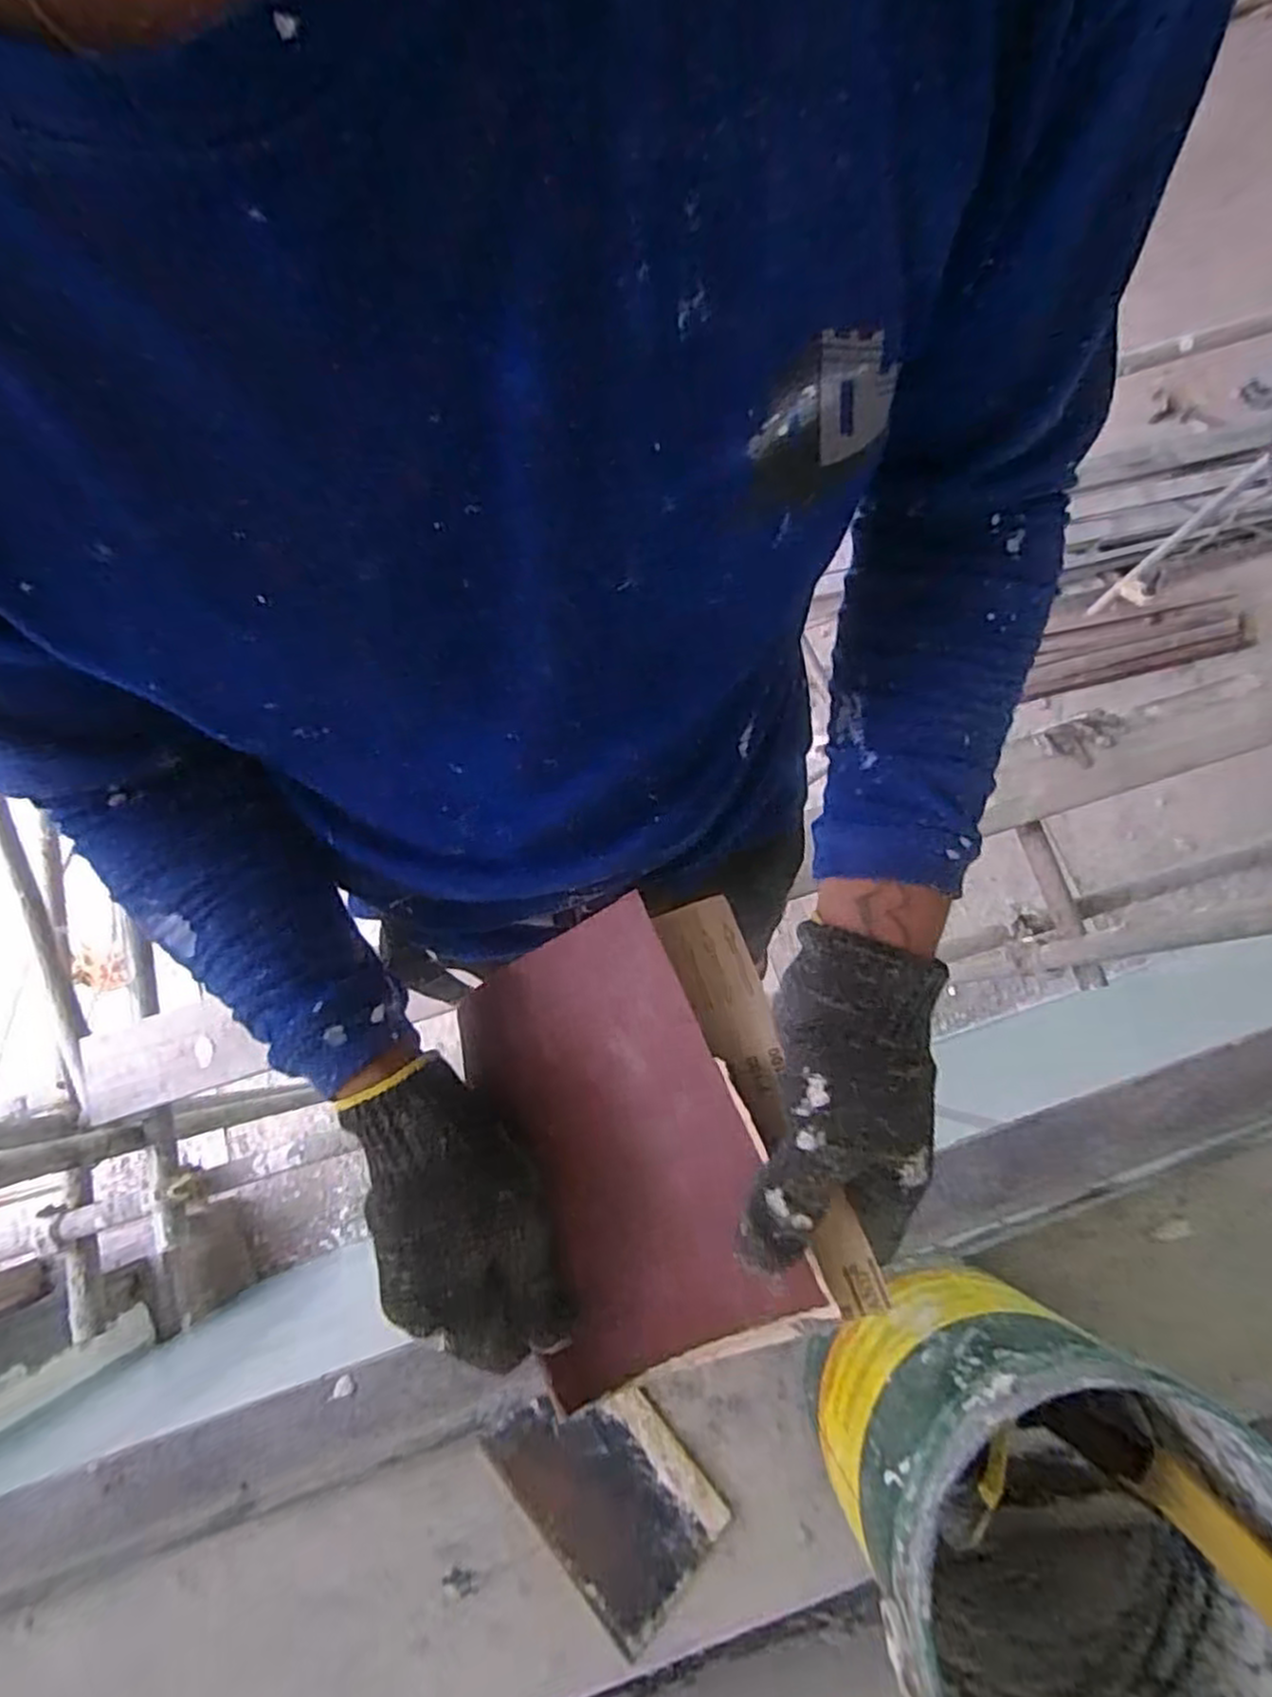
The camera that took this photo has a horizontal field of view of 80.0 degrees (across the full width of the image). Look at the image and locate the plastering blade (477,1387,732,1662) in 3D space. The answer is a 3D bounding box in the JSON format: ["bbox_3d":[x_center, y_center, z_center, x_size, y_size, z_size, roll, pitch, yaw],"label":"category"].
[{"bbox_3d":[-0.015,0.402,0.473,0.099,0.009,0.139,-40,80,-9],"label":"plastering blade"}]

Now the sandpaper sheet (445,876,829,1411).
[{"bbox_3d":[-0.013,0.136,0.362,0.128,0.021,0.196,-33,71,16],"label":"sandpaper sheet"}]

